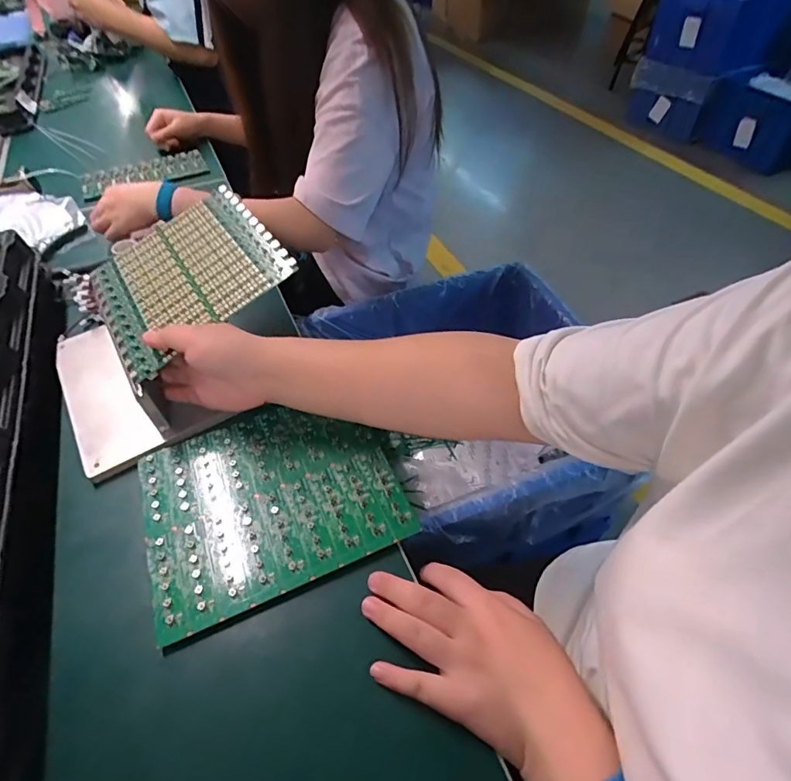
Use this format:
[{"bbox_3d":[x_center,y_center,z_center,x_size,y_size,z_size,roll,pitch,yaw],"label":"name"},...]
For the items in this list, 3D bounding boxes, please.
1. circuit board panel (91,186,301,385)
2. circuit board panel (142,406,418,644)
[{"bbox_3d":[-0.203,-0.116,0.458,0.162,0.005,0.188,-37,56,-6],"label":"circuit board panel"},{"bbox_3d":[-0.104,0.083,0.394,0.196,0.004,0.170,-21,53,-13],"label":"circuit board panel"}]

